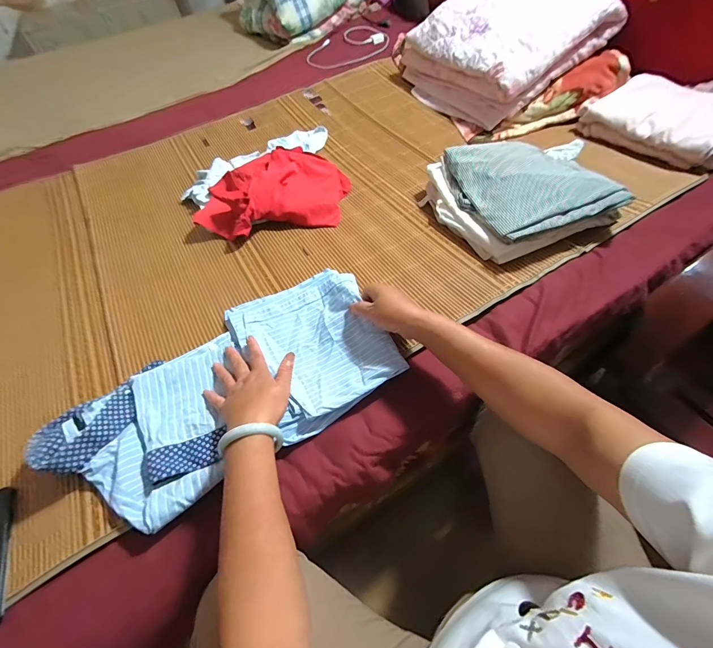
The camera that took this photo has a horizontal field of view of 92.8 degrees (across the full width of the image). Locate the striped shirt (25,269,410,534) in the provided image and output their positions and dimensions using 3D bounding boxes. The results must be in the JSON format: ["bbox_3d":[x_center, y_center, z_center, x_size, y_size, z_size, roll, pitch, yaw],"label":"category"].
[{"bbox_3d":[-0.183,0.079,0.498,0.456,0.051,0.257,-28,59,-16],"label":"striped shirt"}]

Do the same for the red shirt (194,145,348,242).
[{"bbox_3d":[-0.181,-0.297,0.761,0.341,0.073,0.226,-14,56,-7],"label":"red shirt"}]

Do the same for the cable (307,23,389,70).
[{"bbox_3d":[-0.013,-1.049,1.278,0.338,0.054,0.216,-40,62,-22],"label":"cable"}]

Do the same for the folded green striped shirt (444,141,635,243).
[{"bbox_3d":[0.320,-0.271,0.651,0.237,0.050,0.256,-14,56,-3],"label":"folded green striped shirt"}]

